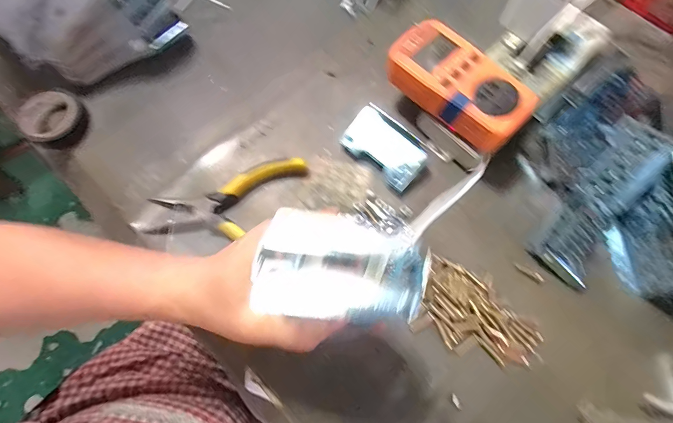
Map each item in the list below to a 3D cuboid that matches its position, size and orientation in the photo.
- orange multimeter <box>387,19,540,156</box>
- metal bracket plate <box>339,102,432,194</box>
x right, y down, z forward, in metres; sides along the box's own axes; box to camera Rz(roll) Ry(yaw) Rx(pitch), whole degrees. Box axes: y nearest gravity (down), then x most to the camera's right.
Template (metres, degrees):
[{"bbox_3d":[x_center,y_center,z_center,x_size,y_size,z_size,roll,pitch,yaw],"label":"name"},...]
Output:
[{"bbox_3d":[0.108,-0.115,0.324,0.132,0.025,0.076,42,75,13],"label":"orange multimeter"},{"bbox_3d":[0.048,-0.064,0.357,0.081,0.008,0.052,41,95,6],"label":"metal bracket plate"}]

